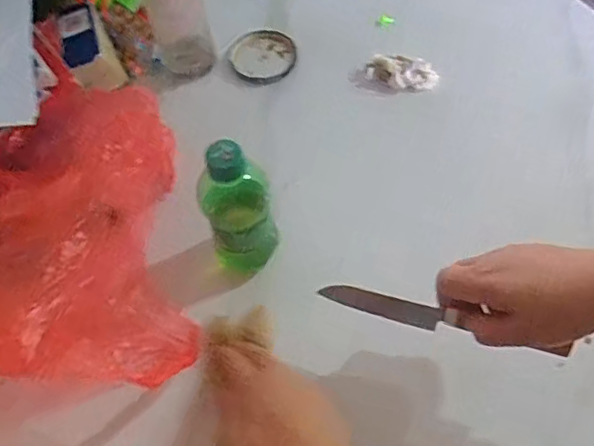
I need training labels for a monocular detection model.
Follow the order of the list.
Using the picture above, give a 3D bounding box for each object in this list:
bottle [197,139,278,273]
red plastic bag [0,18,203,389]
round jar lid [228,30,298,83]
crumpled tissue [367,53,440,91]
[{"bbox_3d":[-0.052,-0.015,0.514,0.058,0.150,0.048,-10,58,-4],"label":"bottle"},{"bbox_3d":[-0.191,-0.021,0.543,0.231,0.138,0.340,7,59,6],"label":"red plastic bag"},{"bbox_3d":[-0.043,-0.206,0.730,0.080,0.017,0.092,-12,58,-5],"label":"round jar lid"},{"bbox_3d":[0.123,-0.174,0.685,0.082,0.033,0.029,7,59,7],"label":"crumpled tissue"}]

